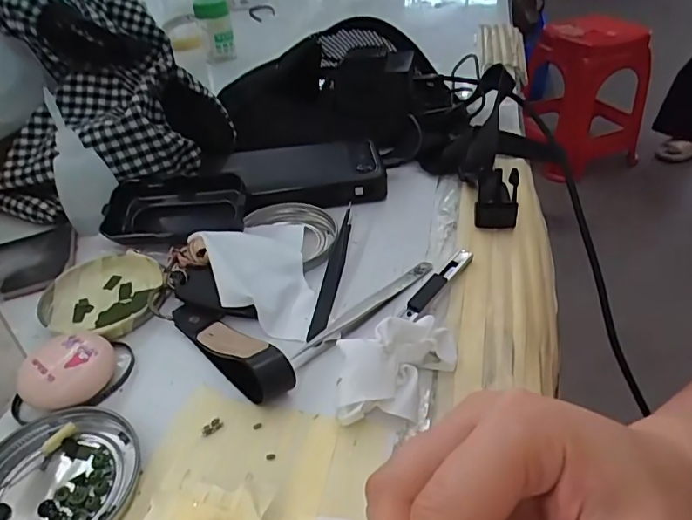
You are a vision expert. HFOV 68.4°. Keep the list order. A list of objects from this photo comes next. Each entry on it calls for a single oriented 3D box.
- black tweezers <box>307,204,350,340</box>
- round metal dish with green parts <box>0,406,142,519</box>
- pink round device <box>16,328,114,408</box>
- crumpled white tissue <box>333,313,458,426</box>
[{"bbox_3d":[-0.009,0.004,0.350,0.013,0.012,0.125,4,40,9],"label":"black tweezers"},{"bbox_3d":[-0.140,0.106,0.243,0.074,0.008,0.076,7,41,12],"label":"round metal dish with green parts"},{"bbox_3d":[-0.154,0.062,0.285,0.047,0.022,0.044,-2,40,2],"label":"pink round device"},{"bbox_3d":[0.029,0.056,0.273,0.067,0.025,0.050,-6,40,-3],"label":"crumpled white tissue"}]

